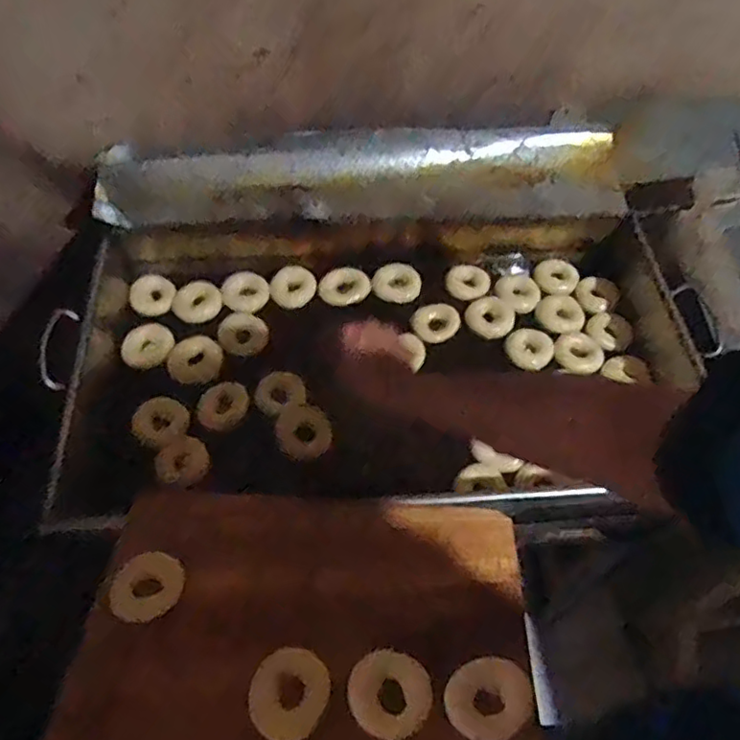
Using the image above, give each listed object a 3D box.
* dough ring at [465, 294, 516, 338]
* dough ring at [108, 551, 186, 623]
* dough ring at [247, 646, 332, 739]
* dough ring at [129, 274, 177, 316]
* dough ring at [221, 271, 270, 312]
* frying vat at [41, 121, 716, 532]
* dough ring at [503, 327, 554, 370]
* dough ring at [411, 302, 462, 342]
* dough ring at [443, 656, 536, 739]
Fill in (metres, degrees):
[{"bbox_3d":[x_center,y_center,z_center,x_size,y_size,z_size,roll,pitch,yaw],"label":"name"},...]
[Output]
[{"bbox_3d":[0.200,-0.090,0.995,0.070,0.034,0.068,1,56,-2],"label":"dough ring"},{"bbox_3d":[-0.224,0.216,0.611,0.072,0.016,0.070,1,56,-2],"label":"dough ring"},{"bbox_3d":[-0.072,0.288,0.546,0.069,0.016,0.073,1,56,-2],"label":"dough ring"},{"bbox_3d":[-0.349,-0.120,0.977,0.066,0.011,0.065,0,92,-12],"label":"dough ring"},{"bbox_3d":[-0.201,-0.128,0.983,0.072,0.016,0.076,1,56,-2],"label":"dough ring"},{"bbox_3d":[0.025,-0.100,0.908,0.882,0.190,0.564,-3,56,-4],"label":"frying vat"},{"bbox_3d":[0.250,-0.033,0.962,0.072,0.019,0.073,1,56,-2],"label":"dough ring"},{"bbox_3d":[0.106,-0.079,0.987,0.076,0.016,0.072,1,56,-2],"label":"dough ring"},{"bbox_3d":[0.106,0.292,0.544,0.078,0.020,0.063,-16,58,-13],"label":"dough ring"}]

